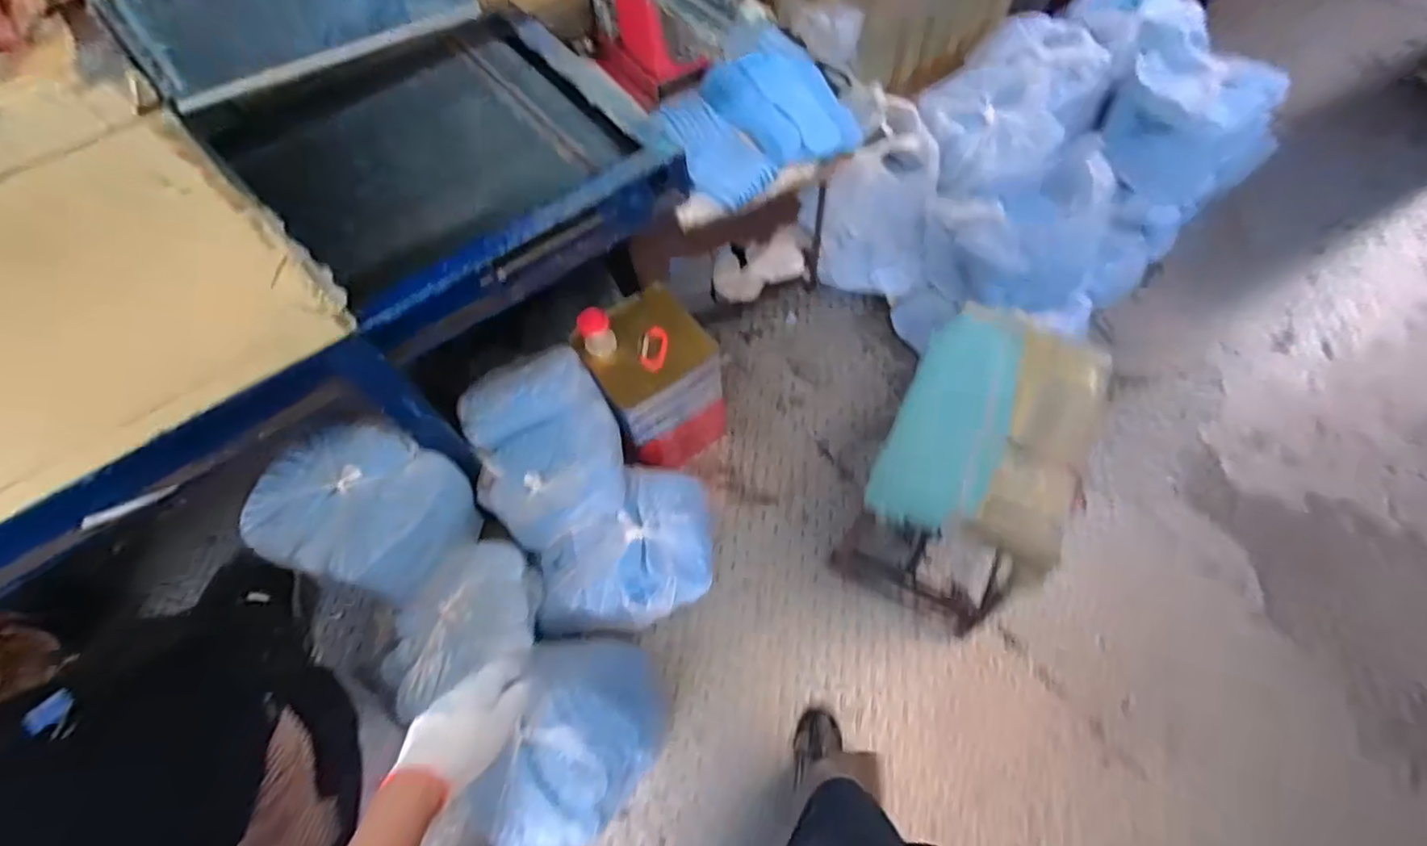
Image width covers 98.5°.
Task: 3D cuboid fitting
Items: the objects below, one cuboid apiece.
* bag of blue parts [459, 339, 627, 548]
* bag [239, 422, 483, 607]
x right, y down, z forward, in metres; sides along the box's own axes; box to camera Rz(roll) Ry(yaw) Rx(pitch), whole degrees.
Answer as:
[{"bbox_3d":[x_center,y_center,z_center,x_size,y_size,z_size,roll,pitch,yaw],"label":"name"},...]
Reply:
[{"bbox_3d":[-0.326,0.029,1.213,0.261,0.200,0.328,-16,62,-5],"label":"bag of blue parts"},{"bbox_3d":[-0.632,0.159,1.098,0.312,0.222,0.260,16,64,12],"label":"bag"}]

